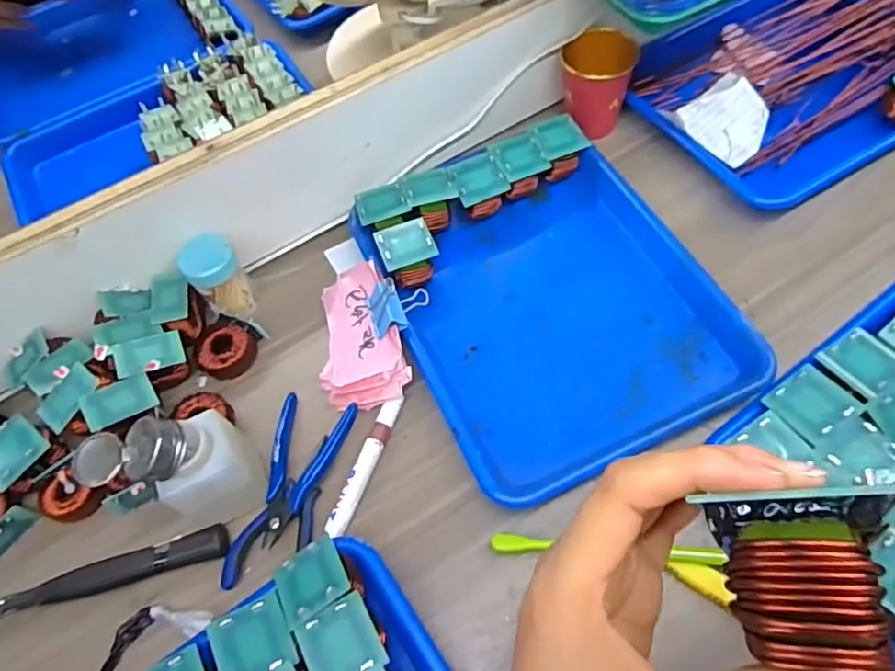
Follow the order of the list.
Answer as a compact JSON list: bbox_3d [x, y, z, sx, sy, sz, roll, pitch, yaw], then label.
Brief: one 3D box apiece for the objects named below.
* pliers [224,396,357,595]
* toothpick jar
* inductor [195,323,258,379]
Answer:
[{"bbox_3d":[-0.117,0.115,0.455,0.060,0.016,0.143,9,61,10],"label":"pliers"},{"bbox_3d":[-0.199,-0.049,0.531,0.045,0.067,0.048,-2,60,3],"label":"toothpick jar"},{"bbox_3d":[-0.192,0.012,0.523,0.049,0.023,0.045,-2,60,3],"label":"inductor"}]

